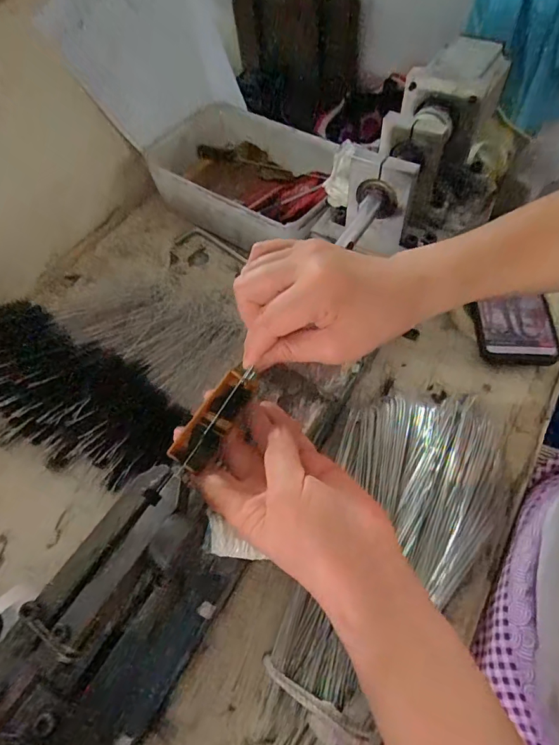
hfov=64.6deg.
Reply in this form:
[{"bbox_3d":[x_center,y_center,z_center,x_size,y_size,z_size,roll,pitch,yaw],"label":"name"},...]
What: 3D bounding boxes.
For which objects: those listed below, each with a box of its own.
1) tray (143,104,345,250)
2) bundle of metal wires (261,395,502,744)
[{"bbox_3d":[-0.041,-0.258,0.605,0.262,0.081,0.169,27,65,19],"label":"tray"},{"bbox_3d":[0.098,0.154,0.369,0.141,0.034,0.327,17,62,14],"label":"bundle of metal wires"}]

